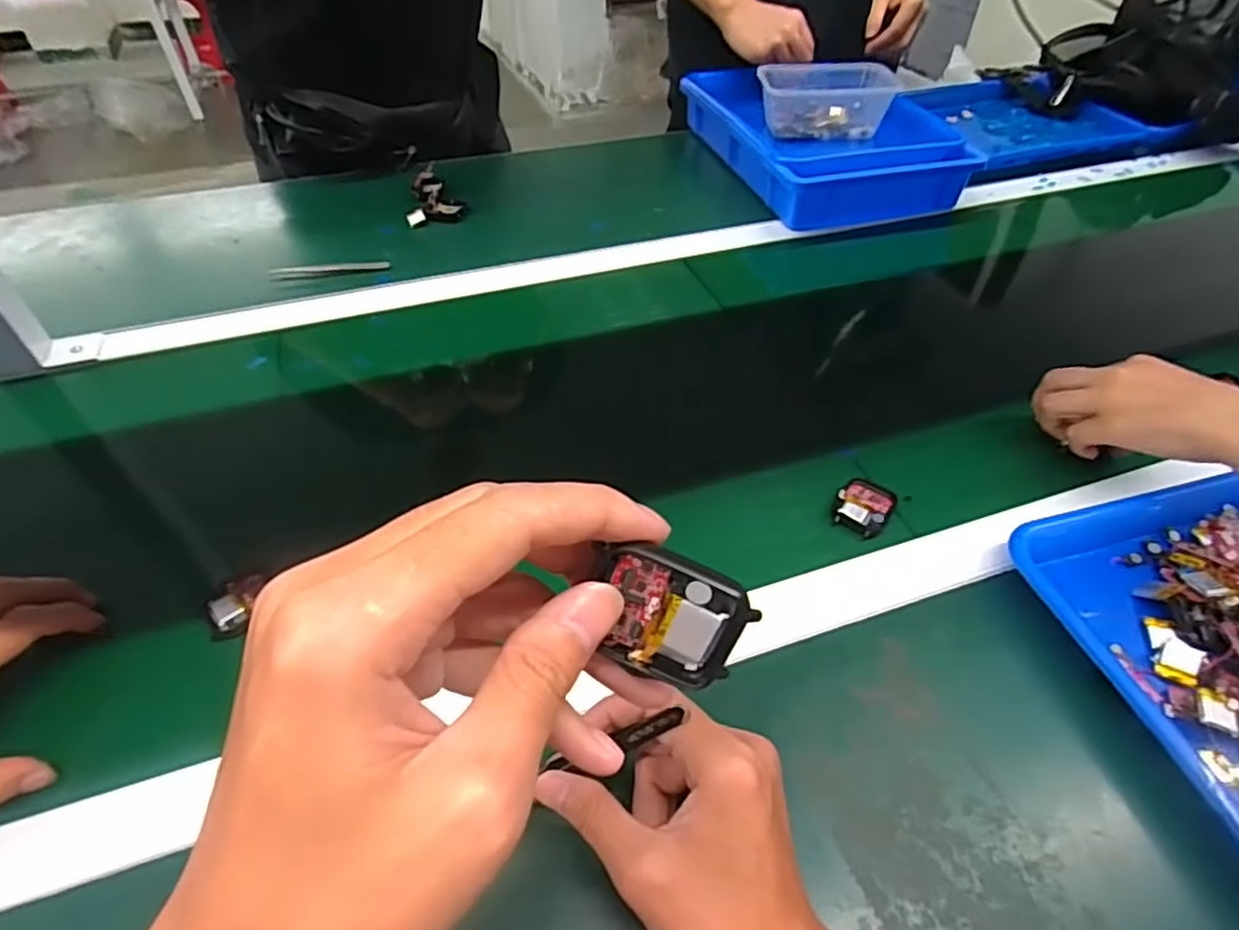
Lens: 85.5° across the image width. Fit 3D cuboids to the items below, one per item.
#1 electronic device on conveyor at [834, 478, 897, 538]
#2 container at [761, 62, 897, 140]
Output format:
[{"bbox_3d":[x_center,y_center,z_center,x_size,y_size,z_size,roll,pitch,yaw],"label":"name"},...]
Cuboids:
[{"bbox_3d":[0.178,0.030,0.487,0.037,0.010,0.048,26,51,23],"label":"electronic device on conveyor"},{"bbox_3d":[0.264,-0.464,0.863,0.166,0.069,0.101,2,45,1],"label":"container"}]

